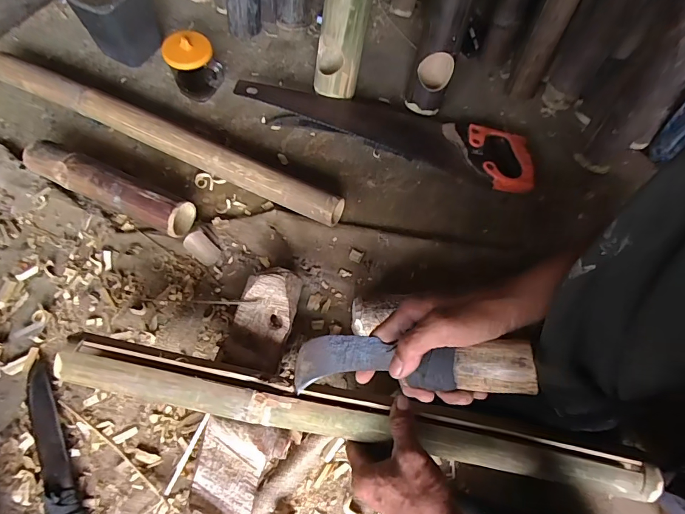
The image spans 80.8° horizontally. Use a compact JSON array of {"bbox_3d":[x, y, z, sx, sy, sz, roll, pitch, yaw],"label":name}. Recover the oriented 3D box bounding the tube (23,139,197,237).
[{"bbox_3d":[-0.352,-0.105,0.607,0.269,0.052,0.057,23,66,9],"label":"tube"}]

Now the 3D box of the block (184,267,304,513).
[{"bbox_3d":[-0.107,0.172,0.486,0.090,0.061,0.327,6,65,1],"label":"block"}]

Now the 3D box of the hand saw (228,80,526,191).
[{"bbox_3d":[0.076,-0.229,0.688,0.511,0.046,0.125,20,66,7],"label":"hand saw"}]

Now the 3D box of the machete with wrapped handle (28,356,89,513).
[{"bbox_3d":[-0.330,0.242,0.464,0.036,0.020,0.267,-25,68,-13],"label":"machete with wrapped handle"}]

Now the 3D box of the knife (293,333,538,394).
[{"bbox_3d":[0.052,0.101,0.379,0.233,0.030,0.049,-5,61,29],"label":"knife"}]

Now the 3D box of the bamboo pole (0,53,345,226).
[{"bbox_3d":[-0.300,-0.199,0.659,0.651,0.057,0.047,24,66,9],"label":"bamboo pole"}]

